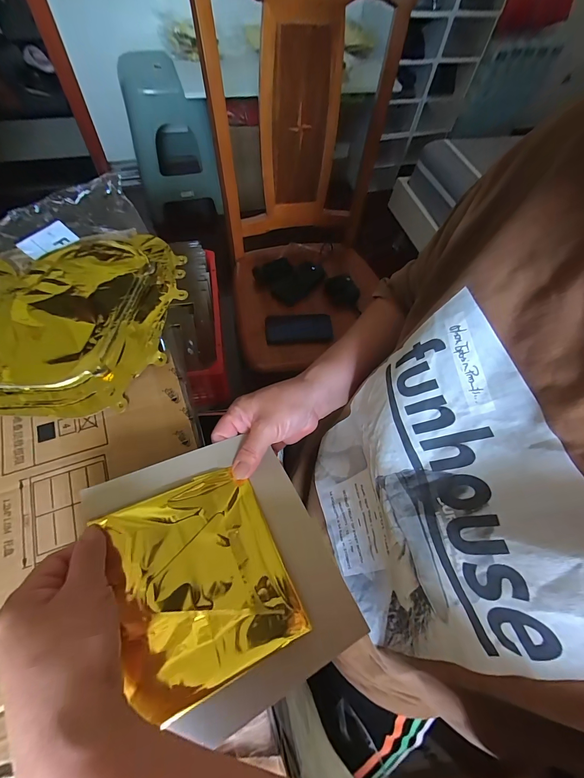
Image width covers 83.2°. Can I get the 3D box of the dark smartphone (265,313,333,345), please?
[{"bbox_3d":[0.018,-0.152,0.832,0.167,0.013,0.085,-4,63,-8],"label":"dark smartphone"}]

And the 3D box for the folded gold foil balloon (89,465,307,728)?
[{"bbox_3d":[-0.070,0.141,0.256,0.118,0.016,0.139,-17,60,-26],"label":"folded gold foil balloon"}]

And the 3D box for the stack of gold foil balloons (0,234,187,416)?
[{"bbox_3d":[-0.353,-0.069,0.359,0.447,0.013,0.242,-10,64,-9],"label":"stack of gold foil balloons"}]

